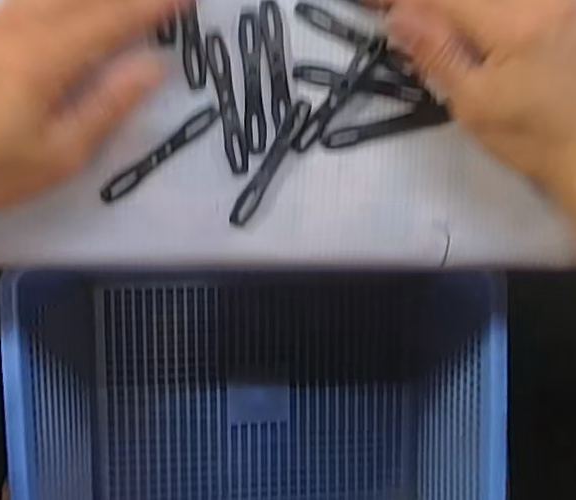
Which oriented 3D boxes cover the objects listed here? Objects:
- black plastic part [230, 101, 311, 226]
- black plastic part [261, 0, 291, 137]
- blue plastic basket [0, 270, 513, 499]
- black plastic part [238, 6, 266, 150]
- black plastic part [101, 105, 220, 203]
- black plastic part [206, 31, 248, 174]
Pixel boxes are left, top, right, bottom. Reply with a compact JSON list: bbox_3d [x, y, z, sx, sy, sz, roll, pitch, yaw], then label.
[{"bbox_3d":[-0.009,-0.042,0.297,0.009,0.004,0.067,31,90,-7],"label":"black plastic part"},{"bbox_3d":[-0.005,-0.090,0.296,0.009,0.004,0.063,-7,94,-5],"label":"black plastic part"},{"bbox_3d":[-0.018,0.127,0.421,0.299,0.107,0.206,0,94,-6],"label":"blue plastic basket"},{"bbox_3d":[-0.017,-0.082,0.296,0.010,0.004,0.069,-3,94,-6],"label":"black plastic part"},{"bbox_3d":[-0.062,-0.046,0.293,0.069,0.004,0.007,-39,96,-2],"label":"black plastic part"},{"bbox_3d":[-0.029,-0.071,0.294,0.011,0.004,0.067,-11,95,-5],"label":"black plastic part"}]

